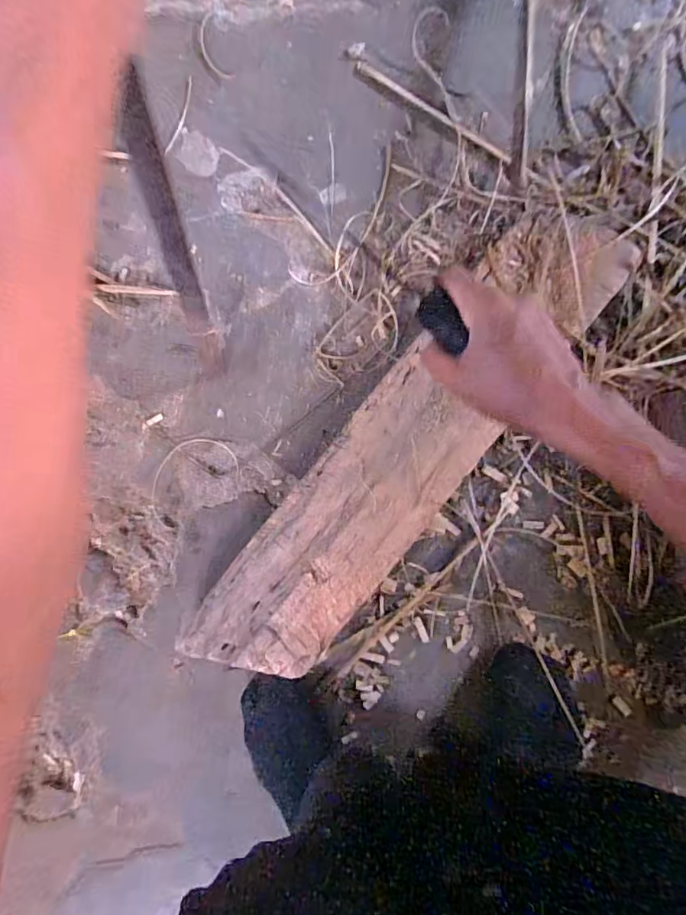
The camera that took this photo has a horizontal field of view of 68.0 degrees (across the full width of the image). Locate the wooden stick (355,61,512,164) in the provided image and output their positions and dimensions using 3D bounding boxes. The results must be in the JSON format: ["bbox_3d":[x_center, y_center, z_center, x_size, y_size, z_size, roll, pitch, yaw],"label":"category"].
[{"bbox_3d":[0.095,-0.364,0.534,0.189,0.004,0.010,33,88,0],"label":"wooden stick"}]

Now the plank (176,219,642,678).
[{"bbox_3d":[0.066,-0.010,0.498,0.123,0.052,0.549,39,88,2],"label":"plank"}]

